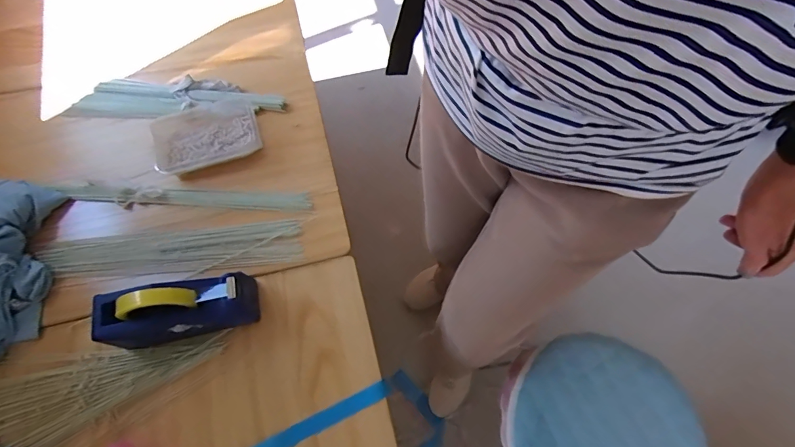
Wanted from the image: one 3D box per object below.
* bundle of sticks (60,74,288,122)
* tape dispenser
[{"bbox_3d":[-0.429,-0.240,0.804,0.416,0.030,0.100,0,68,-2],"label":"bundle of sticks"},{"bbox_3d":[-0.320,0.125,0.608,0.201,0.118,0.068,-12,69,-6],"label":"tape dispenser"}]

